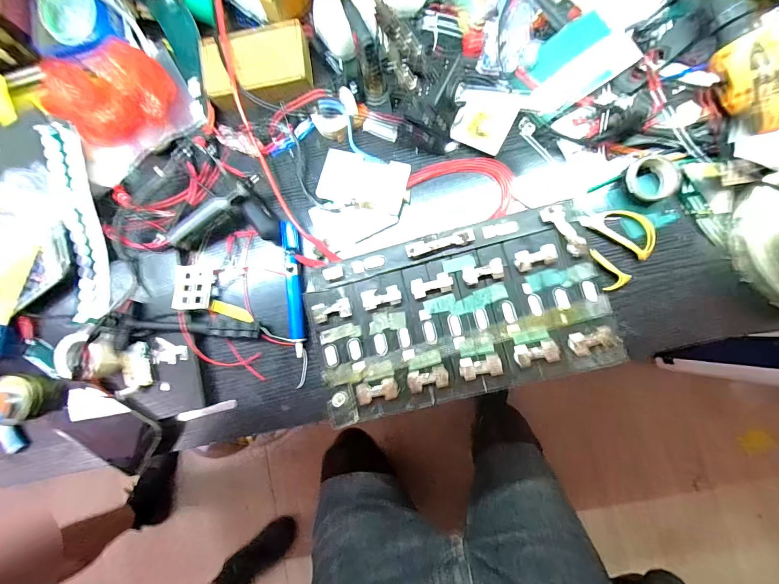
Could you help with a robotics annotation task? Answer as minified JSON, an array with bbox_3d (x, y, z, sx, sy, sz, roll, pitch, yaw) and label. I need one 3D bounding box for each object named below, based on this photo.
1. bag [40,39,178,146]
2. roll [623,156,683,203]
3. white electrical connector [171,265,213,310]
[{"bbox_3d":[-0.409,-0.284,0.522,0.165,0.072,0.116,-7,83,6],"label":"bag"},{"bbox_3d":[0.328,-0.141,0.458,0.065,0.027,0.055,-24,86,4],"label":"roll"},{"bbox_3d":[-0.281,-0.007,0.520,0.047,0.009,0.066,5,68,-19],"label":"white electrical connector"}]

